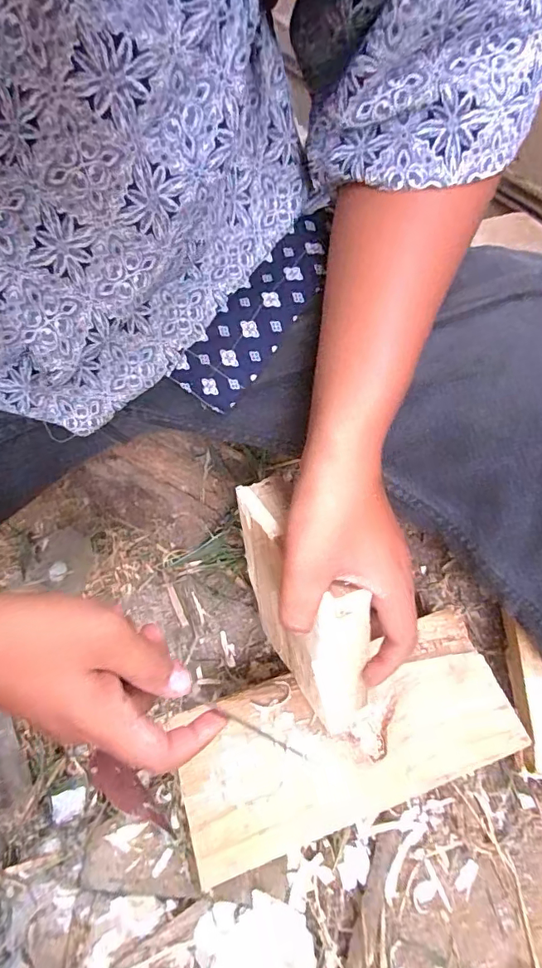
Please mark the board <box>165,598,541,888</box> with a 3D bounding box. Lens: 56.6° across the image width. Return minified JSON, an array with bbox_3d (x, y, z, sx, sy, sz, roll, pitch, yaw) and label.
[{"bbox_3d":[0.057,0.197,0.398,0.260,0.021,0.113,-19,66,-8],"label":"board"}]

